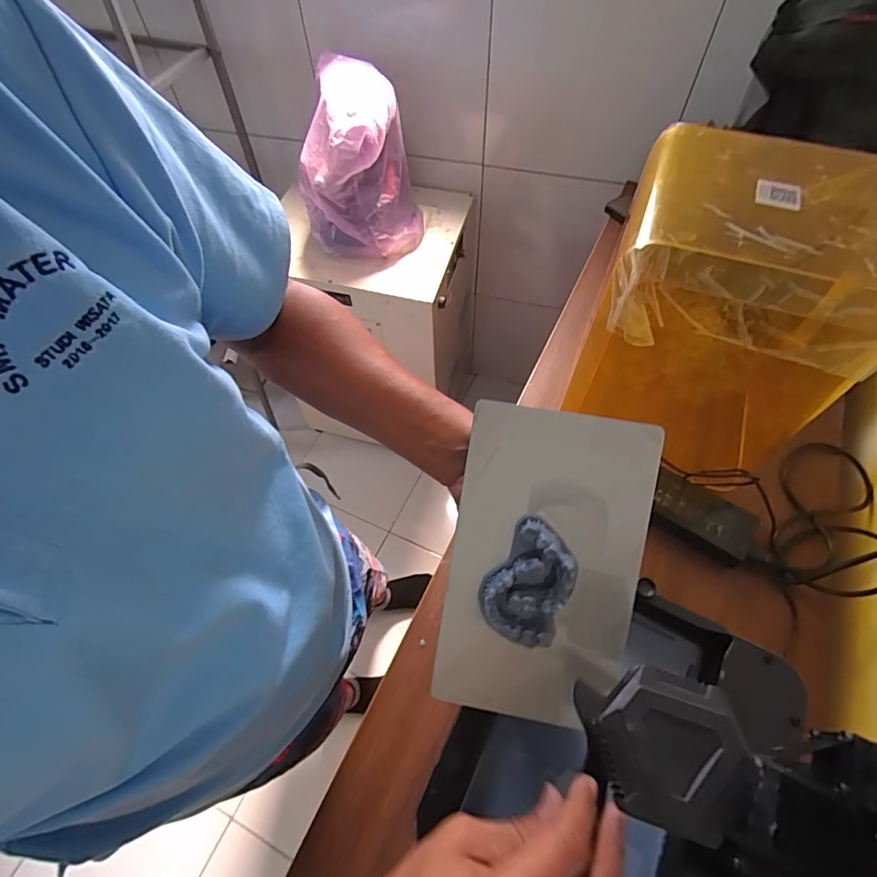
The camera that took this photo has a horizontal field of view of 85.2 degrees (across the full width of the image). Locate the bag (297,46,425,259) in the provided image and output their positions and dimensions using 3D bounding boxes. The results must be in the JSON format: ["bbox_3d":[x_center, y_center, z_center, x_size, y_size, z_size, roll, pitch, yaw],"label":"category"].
[{"bbox_3d":[-0.170,-0.567,1.022,0.235,0.329,0.209,-10,60,-4],"label":"bag"}]

